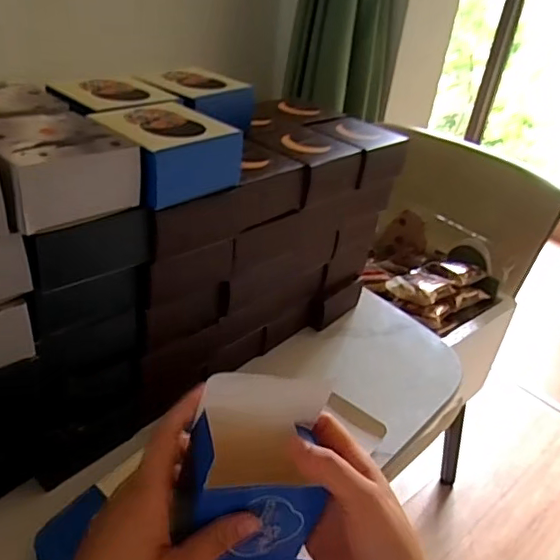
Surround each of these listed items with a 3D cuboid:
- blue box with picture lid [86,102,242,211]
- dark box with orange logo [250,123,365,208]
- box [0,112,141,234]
[{"bbox_3d":[-0.088,-0.100,0.432,0.080,0.048,0.090,30,38,32],"label":"blue box with picture lid"},{"bbox_3d":[0.023,-0.119,0.575,0.090,0.050,0.090,27,37,29],"label":"dark box with orange logo"},{"bbox_3d":[-0.157,-0.076,0.377,0.082,0.048,0.089,29,38,32],"label":"box"}]

